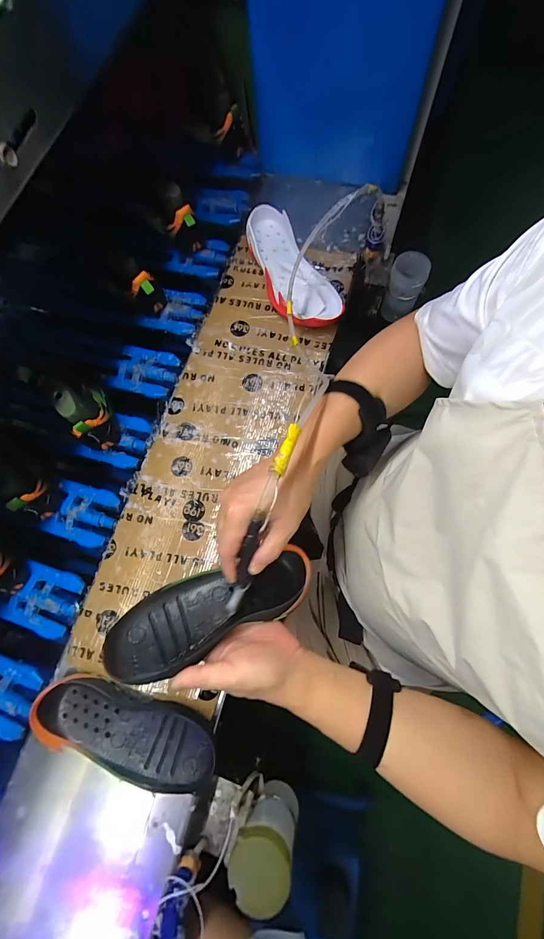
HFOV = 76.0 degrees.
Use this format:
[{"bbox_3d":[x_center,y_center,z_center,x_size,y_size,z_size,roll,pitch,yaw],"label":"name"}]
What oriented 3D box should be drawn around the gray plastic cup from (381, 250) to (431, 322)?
[{"bbox_3d":[0.262,-0.364,0.698,0.062,0.120,0.058,-1,75,3],"label":"gray plastic cup"}]

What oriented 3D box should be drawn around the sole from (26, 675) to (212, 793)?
[{"bbox_3d":[-0.177,0.329,0.432,0.227,0.044,0.089,15,76,7],"label":"sole"}]

